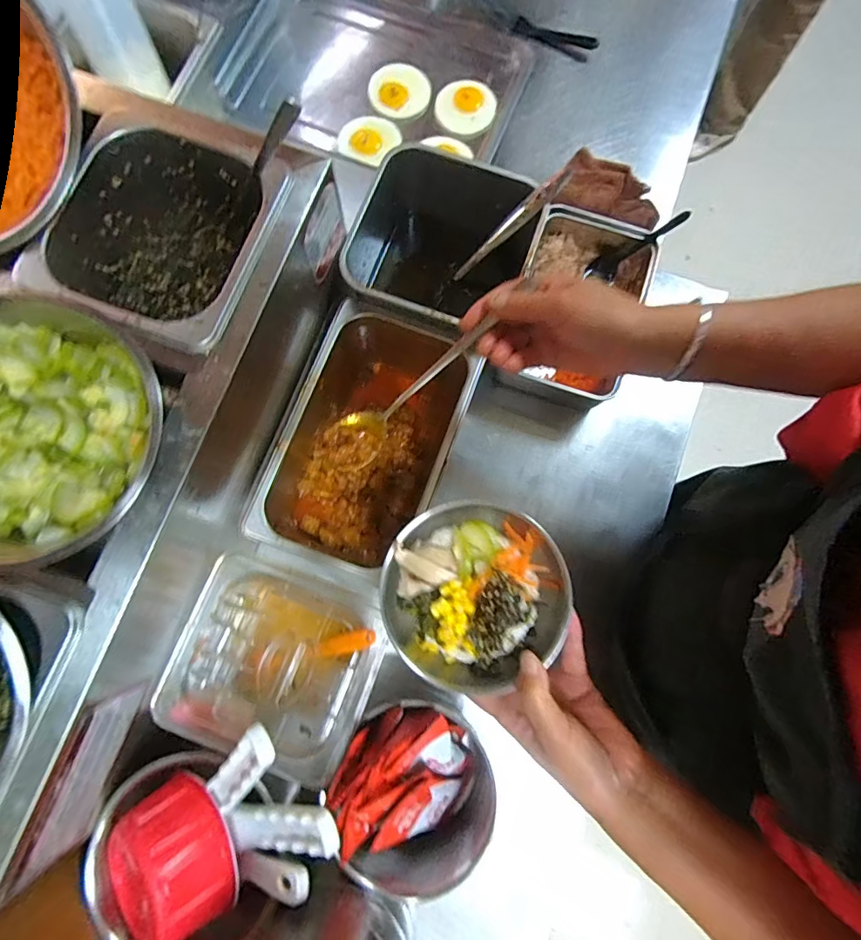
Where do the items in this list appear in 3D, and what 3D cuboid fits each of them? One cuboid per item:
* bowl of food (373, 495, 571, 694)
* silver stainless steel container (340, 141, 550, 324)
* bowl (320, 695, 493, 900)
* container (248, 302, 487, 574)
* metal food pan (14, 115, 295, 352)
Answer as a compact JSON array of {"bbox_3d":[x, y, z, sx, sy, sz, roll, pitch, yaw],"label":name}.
[{"bbox_3d":[0.037,0.096,0.374,0.143,0.049,0.131,0,79,1],"label":"bowl of food"},{"bbox_3d":[0.016,-0.228,0.540,0.183,0.119,0.180,15,80,4],"label":"silver stainless steel container"},{"bbox_3d":[-0.017,0.295,0.460,0.141,0.107,0.158,-18,80,-3],"label":"bowl"},{"bbox_3d":[-0.066,-0.024,0.522,0.165,0.098,0.257,25,81,5],"label":"container"},{"bbox_3d":[-0.212,-0.186,0.410,0.161,0.085,0.169,20,80,4],"label":"metal food pan"}]

